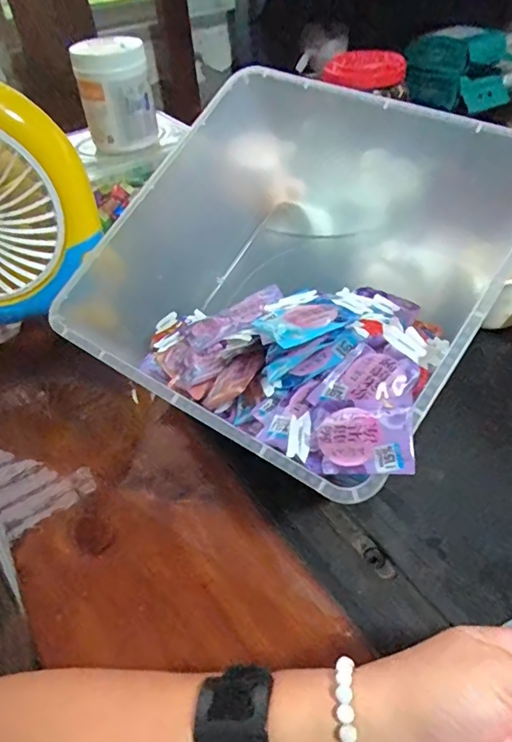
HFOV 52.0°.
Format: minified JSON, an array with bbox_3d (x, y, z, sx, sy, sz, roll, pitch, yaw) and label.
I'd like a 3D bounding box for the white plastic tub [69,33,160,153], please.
[{"bbox_3d":[-0.167,-0.333,0.636,0.082,0.113,0.072,-14,44,-10],"label":"white plastic tub"}]

